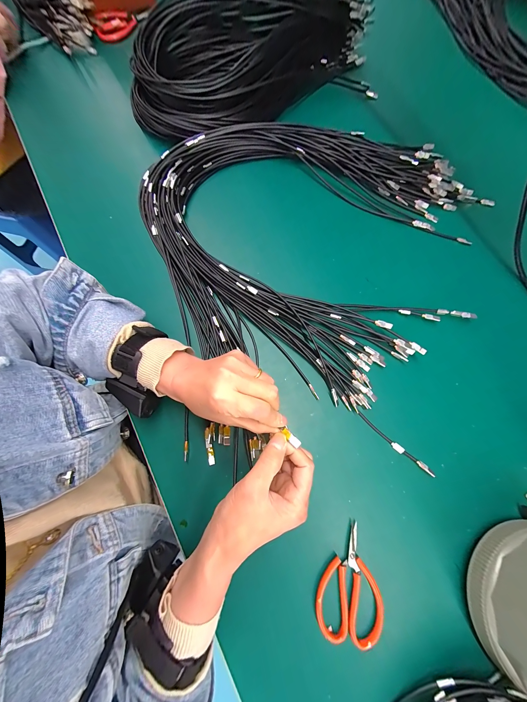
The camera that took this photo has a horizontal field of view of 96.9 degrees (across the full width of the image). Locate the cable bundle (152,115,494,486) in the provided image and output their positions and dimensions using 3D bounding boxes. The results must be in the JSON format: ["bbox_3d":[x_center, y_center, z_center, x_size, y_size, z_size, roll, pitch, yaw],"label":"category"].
[{"bbox_3d":[0.093,-0.122,0.360,0.527,0.038,0.540,-2,77,-2],"label":"cable bundle"}]

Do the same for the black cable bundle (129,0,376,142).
[{"bbox_3d":[-0.005,-0.527,0.415,0.464,0.078,0.213,-17,77,-5],"label":"black cable bundle"}]

